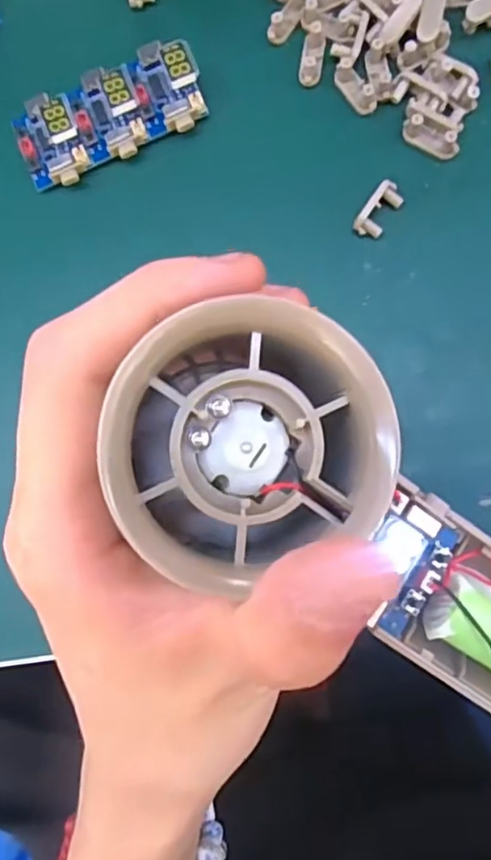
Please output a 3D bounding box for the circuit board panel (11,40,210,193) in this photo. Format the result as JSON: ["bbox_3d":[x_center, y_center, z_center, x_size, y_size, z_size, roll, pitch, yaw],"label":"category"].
[{"bbox_3d":[-0.047,-0.109,0.212,0.065,0.016,0.034,-24,85,3],"label":"circuit board panel"}]

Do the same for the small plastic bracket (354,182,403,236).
[{"bbox_3d":[0.044,-0.073,0.204,0.009,0.006,0.019,35,90,6],"label":"small plastic bracket"}]

